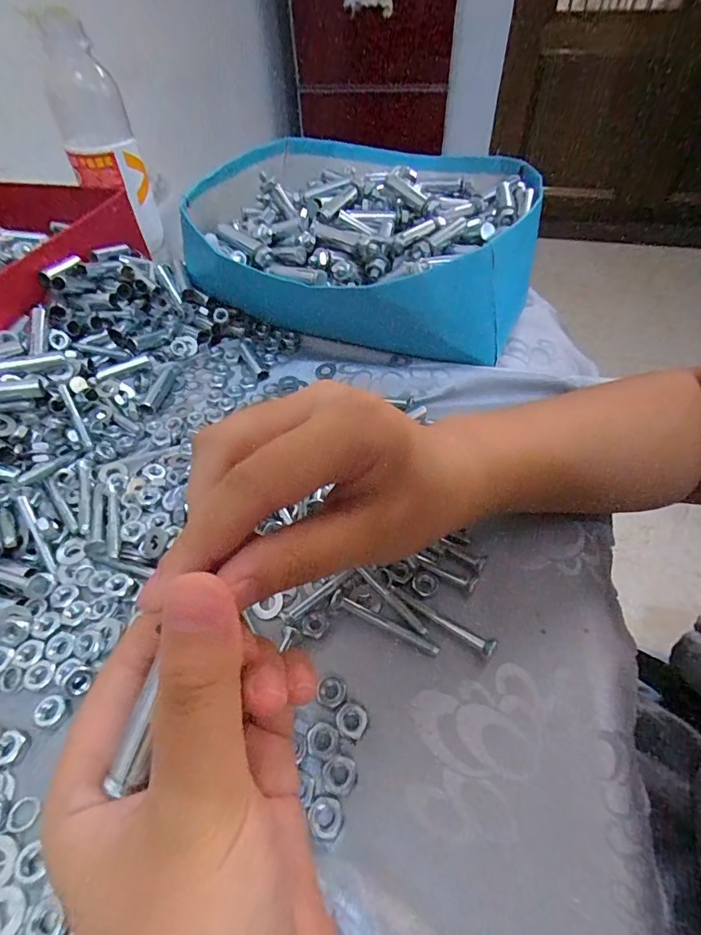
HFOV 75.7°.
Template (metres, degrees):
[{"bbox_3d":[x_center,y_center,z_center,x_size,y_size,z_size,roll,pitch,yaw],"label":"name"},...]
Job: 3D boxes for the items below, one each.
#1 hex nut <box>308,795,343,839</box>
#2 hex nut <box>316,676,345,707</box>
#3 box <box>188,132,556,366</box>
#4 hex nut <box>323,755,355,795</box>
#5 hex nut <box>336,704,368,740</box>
[{"bbox_3d":[-0.010,0.134,0.173,0.013,0.004,0.013,12,51,12],"label":"hex nut"},{"bbox_3d":[-0.008,0.100,0.203,0.012,0.004,0.012,24,54,20],"label":"hex nut"},{"bbox_3d":[0.009,-0.209,0.406,0.286,0.092,0.271,7,50,7],"label":"box"},{"bbox_3d":[-0.005,0.123,0.181,0.013,0.004,0.013,13,51,12],"label":"hex nut"},{"bbox_3d":[0.001,0.109,0.194,0.013,0.004,0.012,22,54,19],"label":"hex nut"}]

